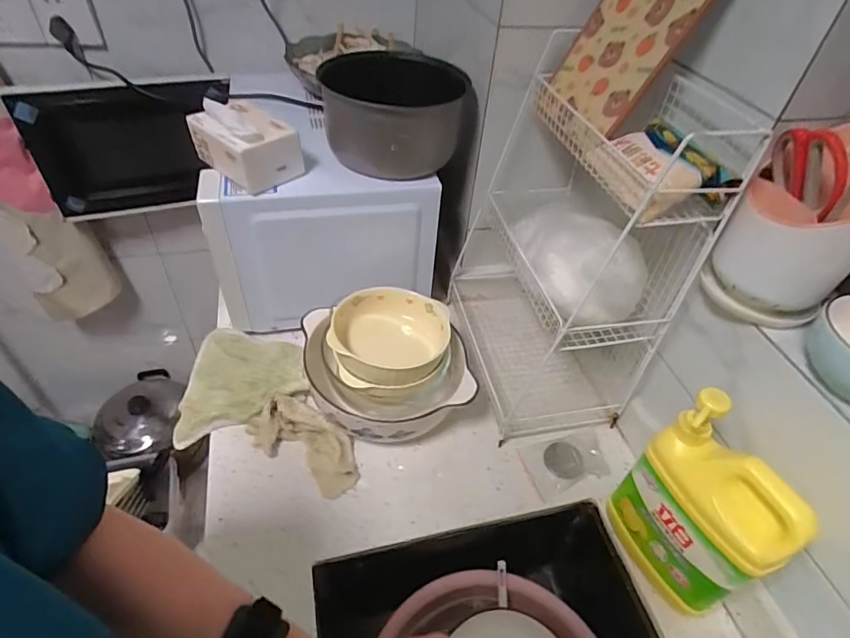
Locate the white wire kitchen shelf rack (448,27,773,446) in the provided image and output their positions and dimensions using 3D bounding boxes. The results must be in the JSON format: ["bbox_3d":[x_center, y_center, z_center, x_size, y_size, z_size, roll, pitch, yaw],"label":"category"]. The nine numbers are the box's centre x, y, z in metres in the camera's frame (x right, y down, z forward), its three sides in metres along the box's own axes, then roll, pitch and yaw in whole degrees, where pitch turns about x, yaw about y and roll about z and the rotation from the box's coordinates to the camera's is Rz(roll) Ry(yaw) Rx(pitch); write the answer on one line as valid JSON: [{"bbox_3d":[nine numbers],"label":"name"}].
[{"bbox_3d":[0.188,-0.099,0.684,0.200,0.447,0.332,-7,46,-13],"label":"white wire kitchen shelf rack"}]

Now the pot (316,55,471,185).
[{"bbox_3d":[-0.043,-0.301,0.721,0.191,0.131,0.246,-3,45,-9],"label":"pot"}]

